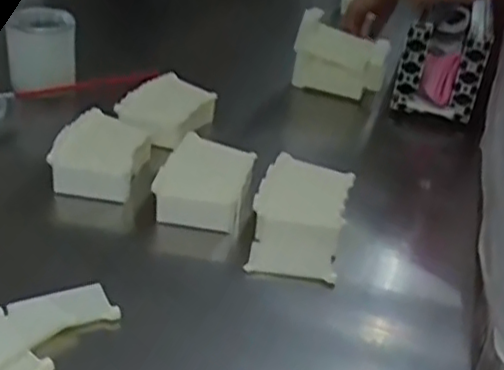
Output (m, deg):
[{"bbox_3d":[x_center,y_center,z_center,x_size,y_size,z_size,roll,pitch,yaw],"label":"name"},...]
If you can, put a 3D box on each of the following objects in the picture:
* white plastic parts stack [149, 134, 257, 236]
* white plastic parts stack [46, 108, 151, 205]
[{"bbox_3d":[-0.043,-0.001,0.642,0.080,0.041,0.116,11,31,5],"label":"white plastic parts stack"},{"bbox_3d":[-0.151,-0.034,0.672,0.084,0.045,0.112,9,31,2],"label":"white plastic parts stack"}]

